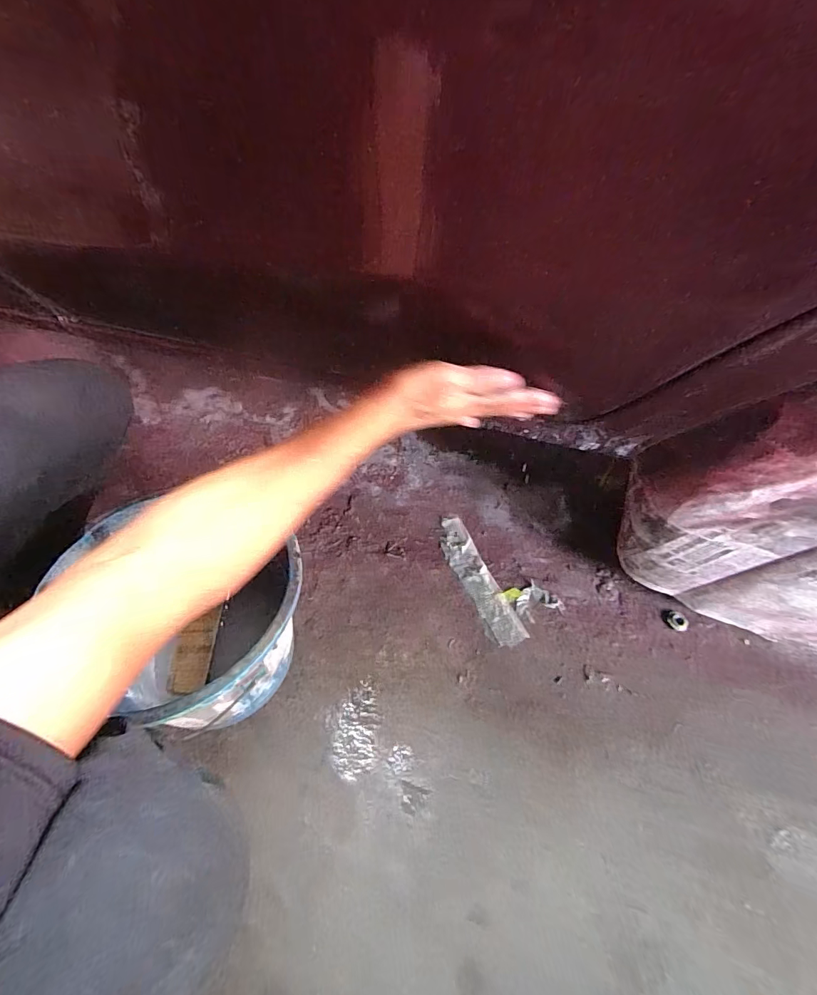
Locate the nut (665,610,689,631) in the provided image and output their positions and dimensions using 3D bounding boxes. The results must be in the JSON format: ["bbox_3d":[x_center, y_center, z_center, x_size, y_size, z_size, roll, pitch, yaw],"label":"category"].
[{"bbox_3d":[0.455,0.208,0.721,0.035,0.011,0.034,1,51,-1],"label":"nut"}]

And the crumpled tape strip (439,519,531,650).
[{"bbox_3d":[0.119,0.141,0.752,0.058,0.004,0.253,-18,54,-15],"label":"crumpled tape strip"}]

